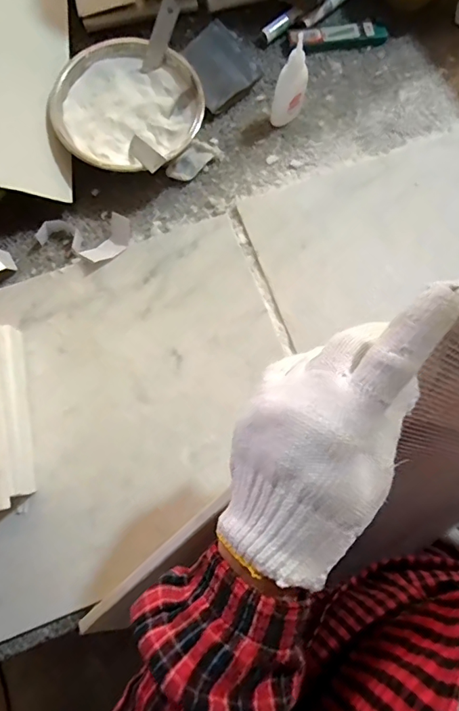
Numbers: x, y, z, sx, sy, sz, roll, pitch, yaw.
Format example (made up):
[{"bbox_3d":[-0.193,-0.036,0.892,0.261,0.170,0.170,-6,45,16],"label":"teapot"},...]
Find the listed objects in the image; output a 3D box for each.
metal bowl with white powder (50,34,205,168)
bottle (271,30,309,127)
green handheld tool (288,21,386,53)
[{"bbox_3d":[-0.106,-0.251,0.487,0.146,0.049,0.127,-42,81,-10],"label":"metal bowl with white powder"},{"bbox_3d":[0.063,-0.279,0.480,0.031,0.091,0.031,13,77,2],"label":"bottle"},{"bbox_3d":[0.127,-0.370,0.545,0.112,0.007,0.027,-3,77,-2],"label":"green handheld tool"}]

